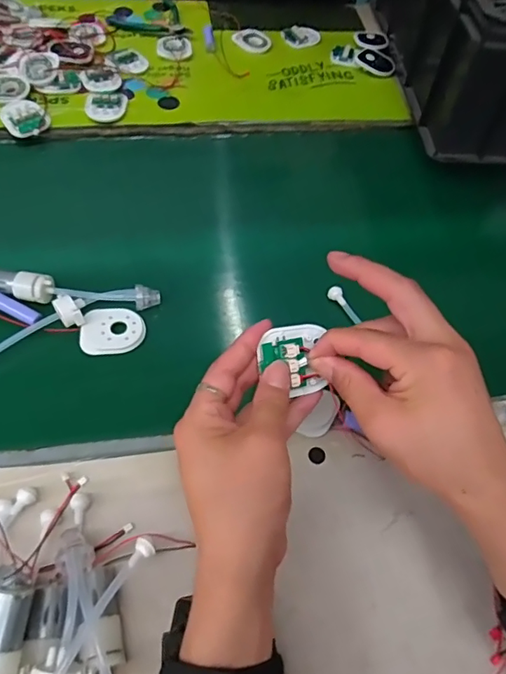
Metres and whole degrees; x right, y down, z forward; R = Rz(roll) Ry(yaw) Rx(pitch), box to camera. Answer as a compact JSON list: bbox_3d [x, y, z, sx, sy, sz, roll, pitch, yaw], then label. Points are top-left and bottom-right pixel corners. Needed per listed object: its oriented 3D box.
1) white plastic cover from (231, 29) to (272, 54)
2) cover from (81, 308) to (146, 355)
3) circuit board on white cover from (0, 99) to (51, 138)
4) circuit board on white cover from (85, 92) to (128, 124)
[{"bbox_3d":[-0.002,-0.449,0.755,0.052,0.011,0.048,-34,67,-23],"label":"white plastic cover"},{"bbox_3d":[-0.129,-0.006,0.459,0.056,0.009,0.045,-5,59,-8],"label":"cover"},{"bbox_3d":[-0.279,-0.267,0.608,0.049,0.014,0.057,-32,66,-22],"label":"circuit board on white cover"},{"bbox_3d":[-0.184,-0.291,0.627,0.049,0.010,0.051,-2,58,-6],"label":"circuit board on white cover"}]

